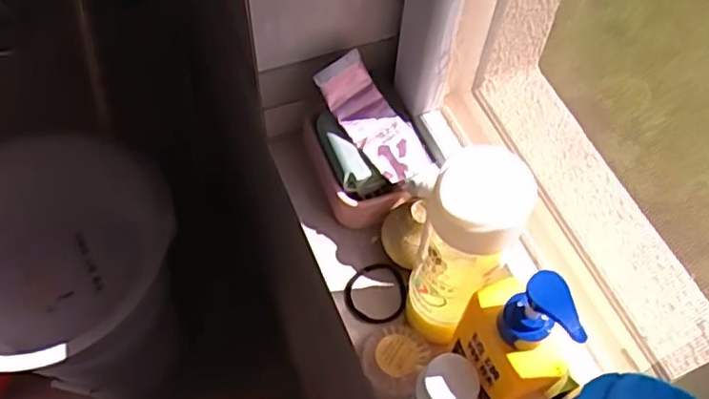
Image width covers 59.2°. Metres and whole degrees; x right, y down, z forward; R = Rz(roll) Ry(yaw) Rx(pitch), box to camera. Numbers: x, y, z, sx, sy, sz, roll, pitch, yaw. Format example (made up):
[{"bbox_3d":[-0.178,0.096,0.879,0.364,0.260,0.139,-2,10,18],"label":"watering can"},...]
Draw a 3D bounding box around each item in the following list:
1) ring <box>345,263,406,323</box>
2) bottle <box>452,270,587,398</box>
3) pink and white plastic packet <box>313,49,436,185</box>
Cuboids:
[{"bbox_3d":[0.019,0.080,0.542,0.053,0.007,0.053,1,60,-1],"label":"ring"},{"bbox_3d":[0.097,0.098,0.407,0.041,0.179,0.073,-25,63,-15],"label":"bottle"},{"bbox_3d":[0.019,-0.067,0.545,0.051,0.033,0.120,-35,83,-20],"label":"pink and white plastic packet"}]

